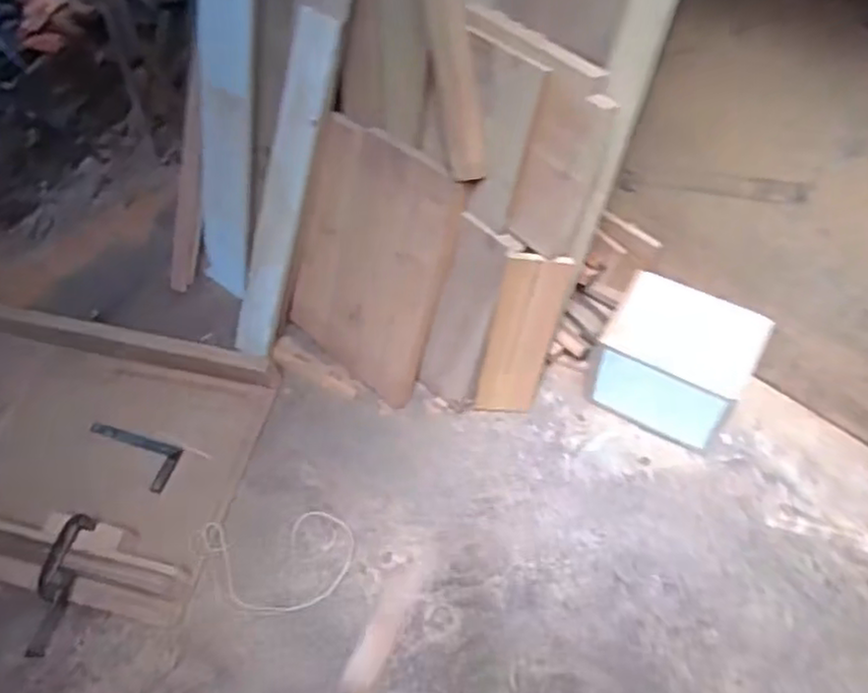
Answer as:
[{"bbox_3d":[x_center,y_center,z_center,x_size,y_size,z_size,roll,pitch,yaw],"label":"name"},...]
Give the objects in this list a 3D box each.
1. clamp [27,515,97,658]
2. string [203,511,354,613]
[{"bbox_3d":[-0.773,0.491,1.433,0.049,0.087,0.277,14,88,13],"label":"clamp"},{"bbox_3d":[-0.331,0.458,1.493,0.314,0.015,0.207,-7,50,-4],"label":"string"}]

